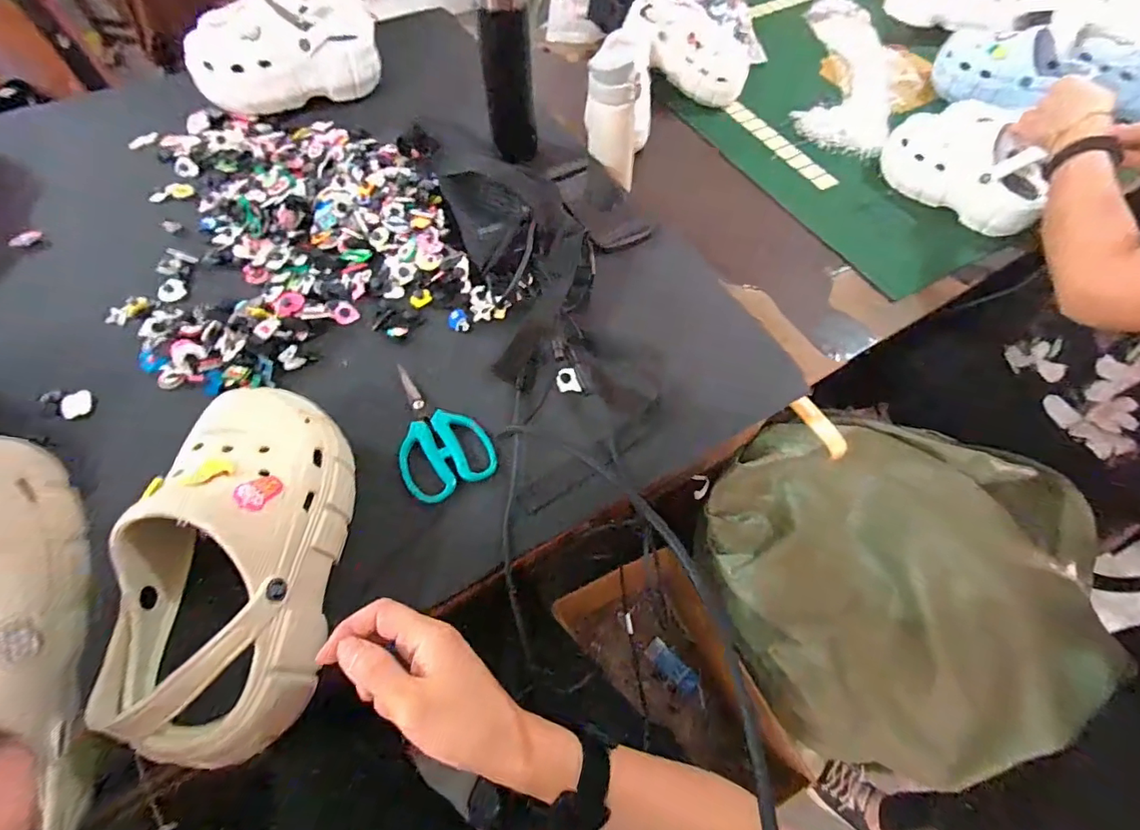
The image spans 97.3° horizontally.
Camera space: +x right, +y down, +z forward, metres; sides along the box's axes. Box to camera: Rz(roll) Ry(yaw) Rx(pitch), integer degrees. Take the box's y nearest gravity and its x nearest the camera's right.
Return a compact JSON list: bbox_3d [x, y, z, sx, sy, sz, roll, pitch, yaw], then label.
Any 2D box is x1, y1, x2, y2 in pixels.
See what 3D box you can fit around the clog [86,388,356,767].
[{"bbox_3d":[-0.237,0.097,0.358,0.106,0.102,0.248,-2,60,-2],"label":"clog"}]

